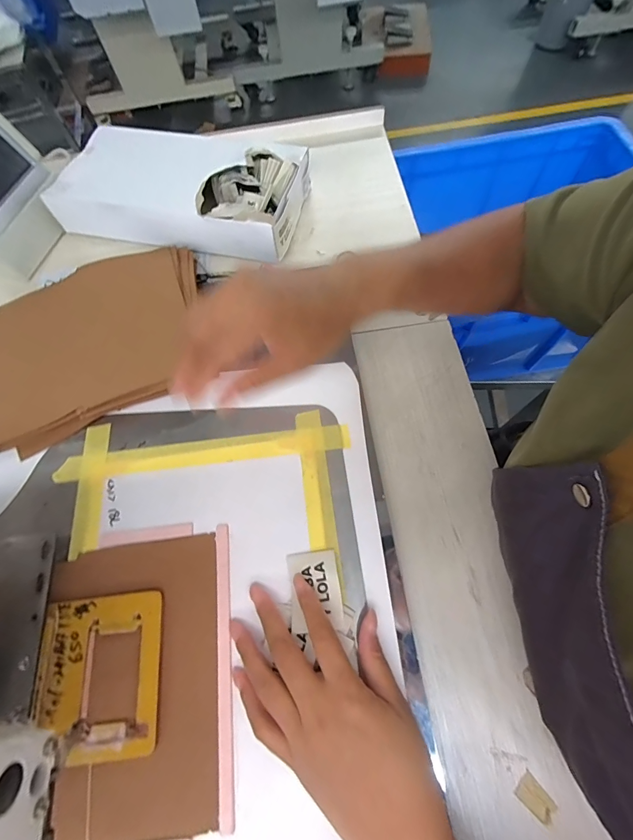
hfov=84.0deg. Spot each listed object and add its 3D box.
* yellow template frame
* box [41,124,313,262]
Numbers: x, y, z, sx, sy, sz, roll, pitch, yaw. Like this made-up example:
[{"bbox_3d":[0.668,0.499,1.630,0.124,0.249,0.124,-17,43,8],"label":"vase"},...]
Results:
[{"bbox_3d":[-0.164,0.192,0.267,0.088,0.009,0.104,-6,68,-4],"label":"yellow template frame"},{"bbox_3d":[-0.172,-0.302,0.457,0.303,0.066,0.157,11,68,4],"label":"box"}]

